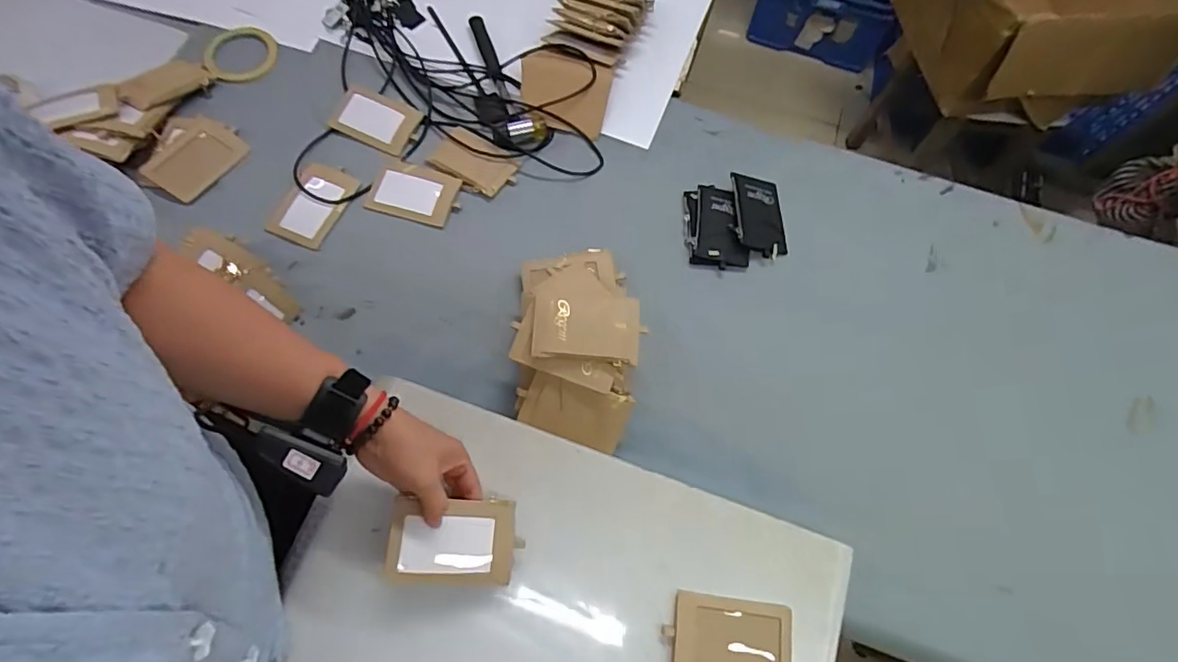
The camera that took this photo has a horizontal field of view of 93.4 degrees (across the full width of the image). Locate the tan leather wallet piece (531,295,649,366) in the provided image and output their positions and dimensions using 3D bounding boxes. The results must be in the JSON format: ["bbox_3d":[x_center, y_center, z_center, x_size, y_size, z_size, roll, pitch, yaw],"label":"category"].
[{"bbox_3d":[-0.002,-0.004,0.577,0.111,0.015,0.070,3,69,-1],"label":"tan leather wallet piece"}]

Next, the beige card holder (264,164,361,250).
[{"bbox_3d":[-0.354,-0.163,0.712,0.079,0.014,0.113,20,67,8],"label":"beige card holder"}]

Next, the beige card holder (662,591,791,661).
[{"bbox_3d":[0.131,0.290,0.514,0.111,0.005,0.076,8,69,1],"label":"beige card holder"}]

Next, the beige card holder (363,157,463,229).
[{"bbox_3d":[-0.226,-0.179,0.724,0.112,0.009,0.076,19,81,-1],"label":"beige card holder"}]

